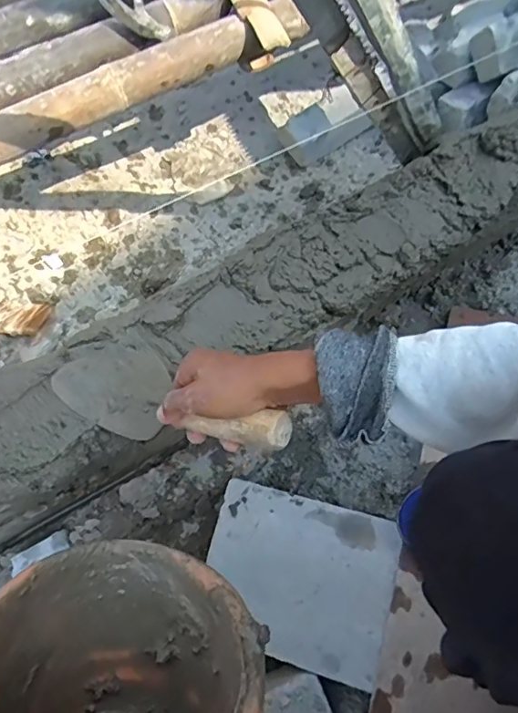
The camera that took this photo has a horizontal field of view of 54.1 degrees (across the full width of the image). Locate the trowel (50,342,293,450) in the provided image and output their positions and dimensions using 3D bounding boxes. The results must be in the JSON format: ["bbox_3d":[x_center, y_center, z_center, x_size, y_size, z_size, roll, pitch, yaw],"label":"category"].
[{"bbox_3d":[-0.093,0.037,0.506,0.298,0.062,0.099,9,68,42],"label":"trowel"}]

